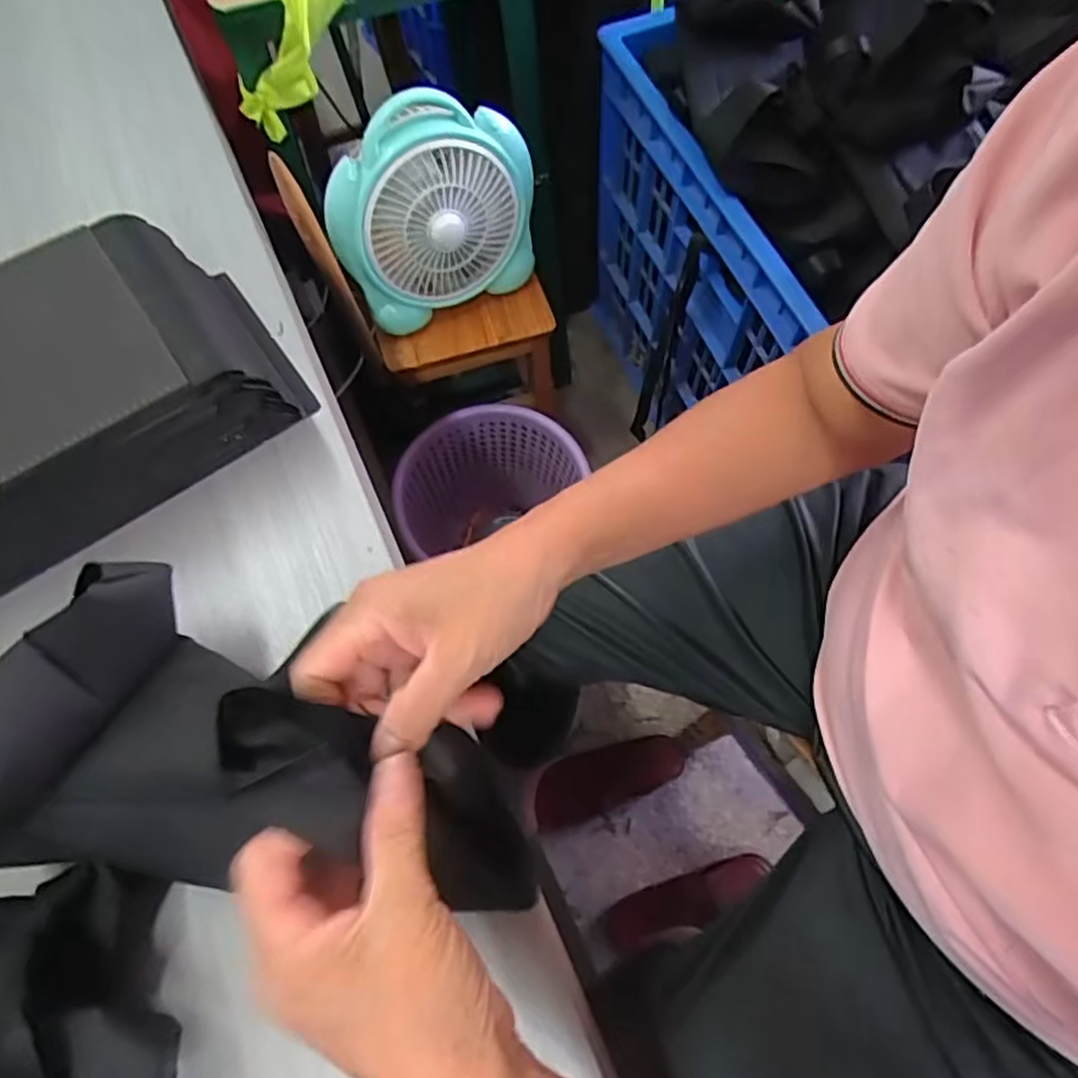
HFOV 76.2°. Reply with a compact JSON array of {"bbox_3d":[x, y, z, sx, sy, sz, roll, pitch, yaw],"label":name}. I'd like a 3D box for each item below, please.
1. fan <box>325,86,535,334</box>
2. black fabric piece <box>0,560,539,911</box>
[{"bbox_3d":[-0.119,-0.375,0.798,0.240,0.211,0.090,-24,68,-9],"label":"fan"},{"bbox_3d":[-0.118,0.096,0.311,0.237,0.083,0.122,14,68,5],"label":"black fabric piece"}]

